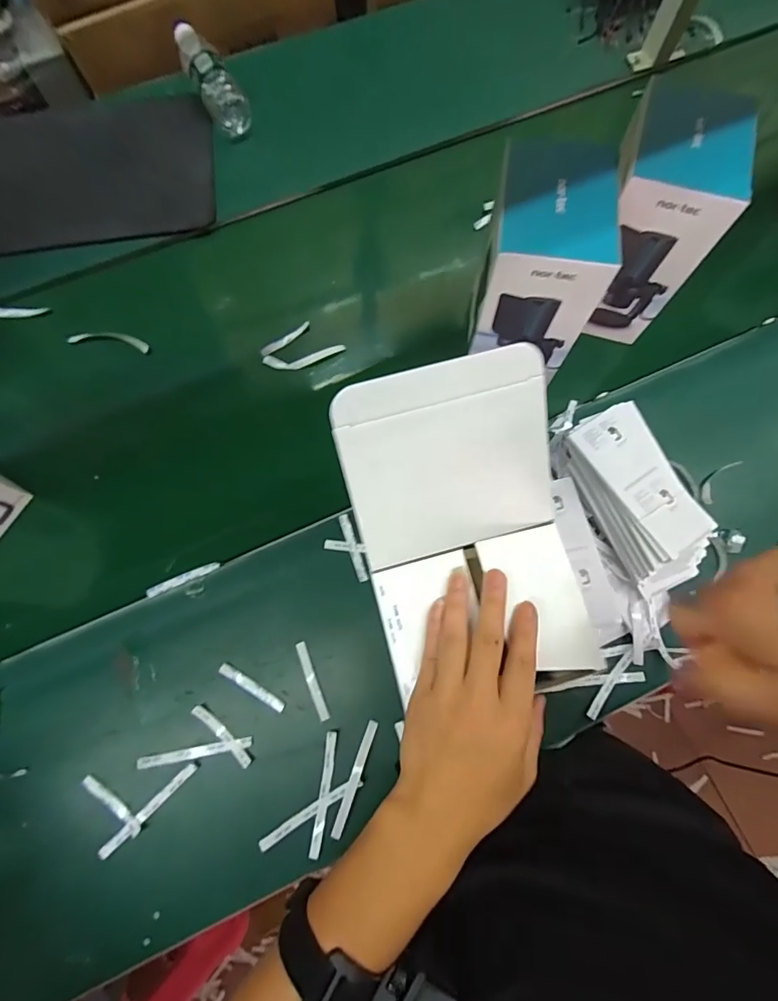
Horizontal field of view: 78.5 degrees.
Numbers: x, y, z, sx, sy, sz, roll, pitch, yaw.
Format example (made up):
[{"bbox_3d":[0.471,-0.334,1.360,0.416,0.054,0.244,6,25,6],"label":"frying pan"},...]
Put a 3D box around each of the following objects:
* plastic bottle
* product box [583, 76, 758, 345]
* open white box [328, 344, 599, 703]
[{"bbox_3d":[-0.307,-0.725,0.805,0.068,0.063,0.248,-27,77,-8],"label":"plastic bottle"},{"bbox_3d":[0.310,-0.322,0.589,0.114,0.222,0.121,13,75,3],"label":"product box"},{"bbox_3d":[0.055,0.023,0.340,0.144,0.043,0.231,-14,104,-2],"label":"open white box"}]

